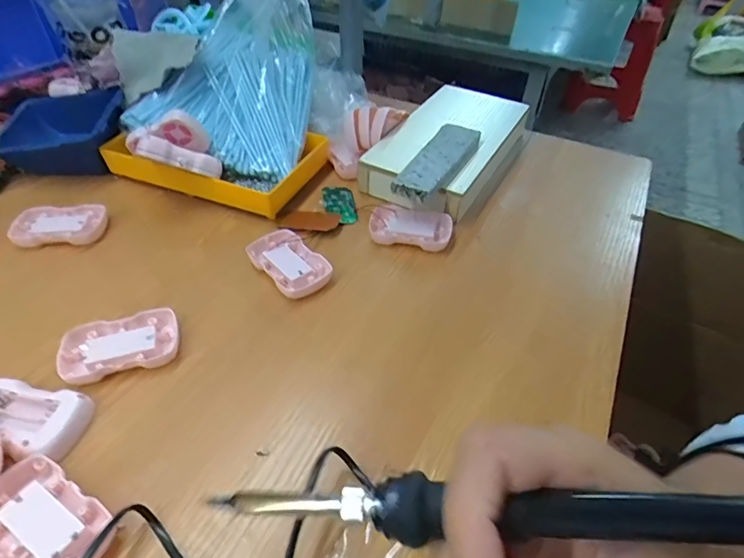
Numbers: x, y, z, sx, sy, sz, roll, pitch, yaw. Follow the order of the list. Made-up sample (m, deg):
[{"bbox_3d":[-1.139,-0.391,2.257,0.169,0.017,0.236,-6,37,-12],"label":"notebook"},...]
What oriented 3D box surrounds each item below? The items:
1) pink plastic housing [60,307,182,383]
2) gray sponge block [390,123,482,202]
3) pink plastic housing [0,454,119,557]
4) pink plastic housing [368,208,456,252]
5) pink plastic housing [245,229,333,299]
[{"bbox_3d":[-0.207,0.057,0.374,0.087,0.017,0.056,-14,47,-17],"label":"pink plastic housing"},{"bbox_3d":[0.079,-0.138,0.513,0.051,0.019,0.151,23,48,19],"label":"gray sponge block"},{"bbox_3d":[-0.203,0.151,0.275,0.084,0.014,0.053,24,48,20],"label":"pink plastic housing"},{"bbox_3d":[0.042,-0.054,0.494,0.088,0.019,0.052,12,45,9],"label":"pink plastic housing"},{"bbox_3d":[-0.082,-0.015,0.450,0.053,0.018,0.087,-31,54,-30],"label":"pink plastic housing"}]

